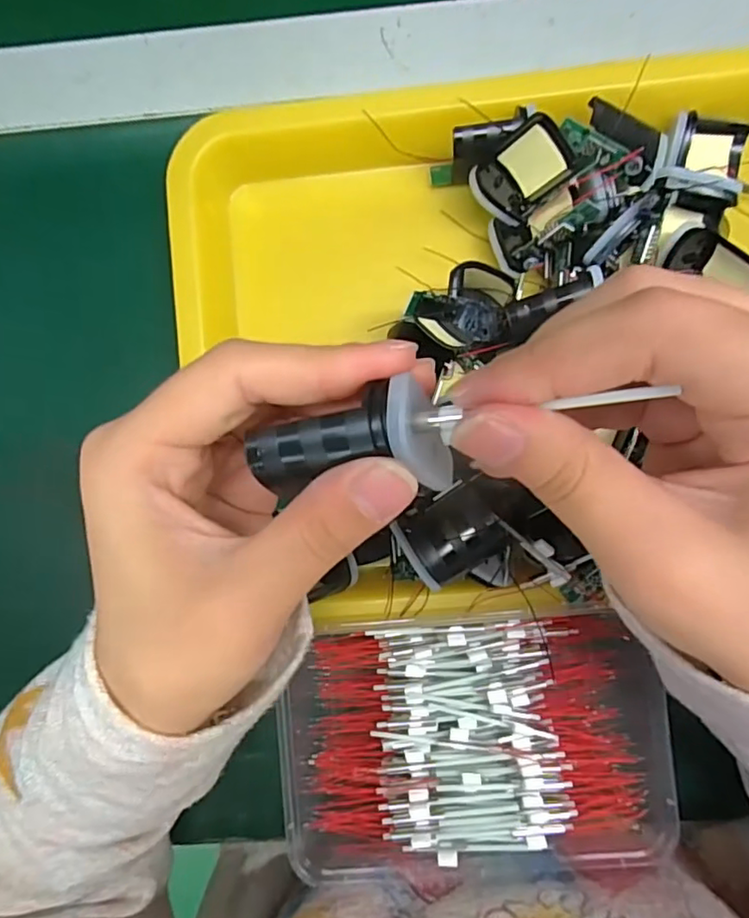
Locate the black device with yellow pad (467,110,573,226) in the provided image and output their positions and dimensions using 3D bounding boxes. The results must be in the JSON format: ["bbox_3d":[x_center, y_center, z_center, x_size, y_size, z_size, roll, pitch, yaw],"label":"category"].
[{"bbox_3d":[0.072,-0.141,0.281,0.033,0.012,0.045,37,128,-16],"label":"black device with yellow pad"}]

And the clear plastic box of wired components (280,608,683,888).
[{"bbox_3d":[0.044,0.128,0.269,0.173,0.042,0.110,-4,88,2],"label":"clear plastic box of wired components"}]

